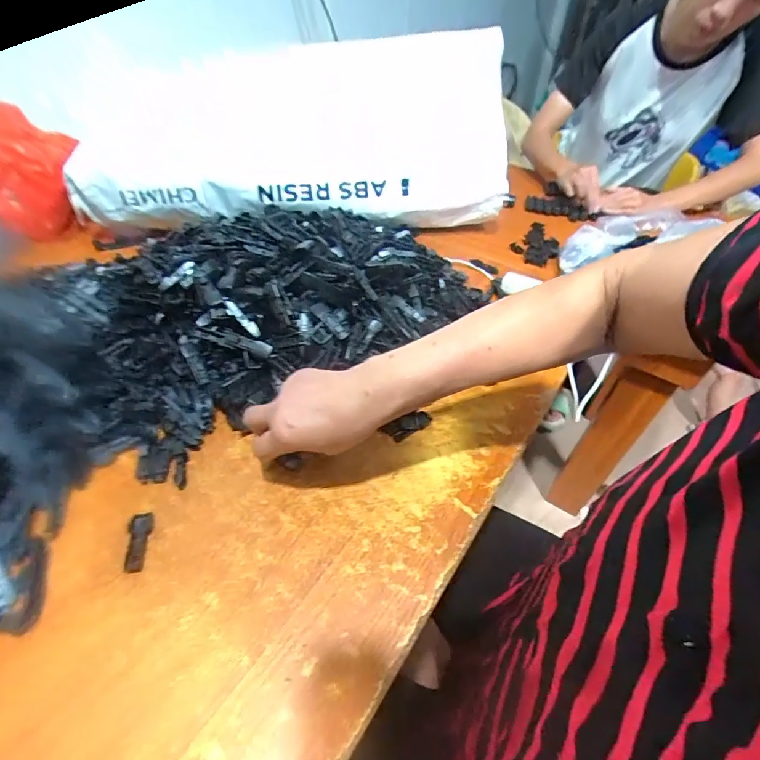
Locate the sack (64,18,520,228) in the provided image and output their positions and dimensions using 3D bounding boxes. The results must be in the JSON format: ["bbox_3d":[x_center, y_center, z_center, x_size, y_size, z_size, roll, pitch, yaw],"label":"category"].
[{"bbox_3d":[-0.165,-0.411,0.718,0.709,0.226,0.263,-5,46,-7],"label":"sack"}]

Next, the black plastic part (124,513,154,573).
[{"bbox_3d":[-0.212,0.141,0.366,0.018,0.006,0.052,-8,47,-10],"label":"black plastic part"}]

